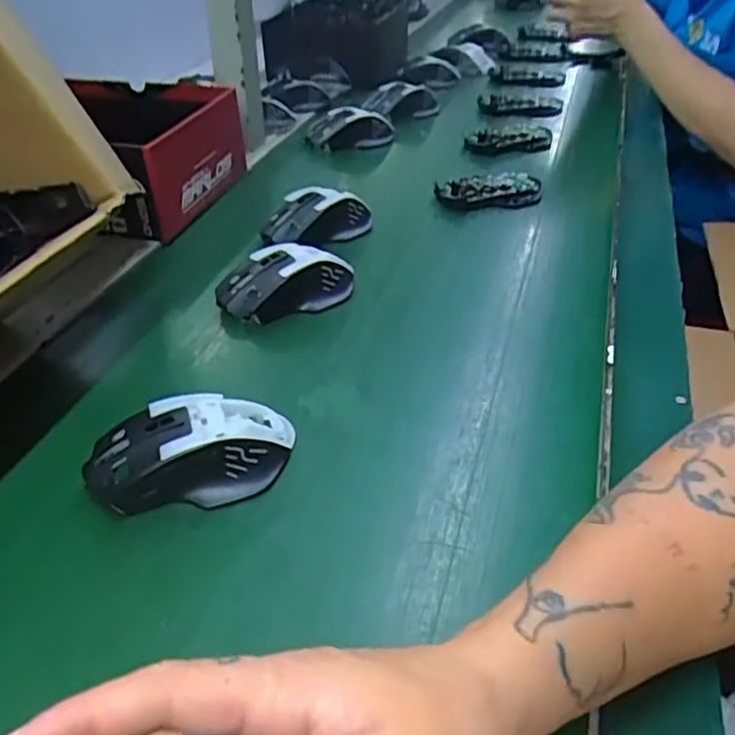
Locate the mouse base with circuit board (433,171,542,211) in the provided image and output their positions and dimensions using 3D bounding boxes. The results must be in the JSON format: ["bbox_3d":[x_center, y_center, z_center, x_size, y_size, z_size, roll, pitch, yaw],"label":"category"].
[{"bbox_3d":[0.124,-0.180,0.683,0.109,0.021,0.061,-6,39,-8],"label":"mouse base with circuit board"}]

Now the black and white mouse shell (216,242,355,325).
[{"bbox_3d":[-0.062,-0.070,0.528,0.113,0.039,0.069,-11,39,-14],"label":"black and white mouse shell"}]

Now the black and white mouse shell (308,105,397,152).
[{"bbox_3d":[-0.022,-0.289,0.815,0.108,0.043,0.062,-11,39,-14],"label":"black and white mouse shell"}]

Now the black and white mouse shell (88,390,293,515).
[{"bbox_3d":[-0.099,0.045,0.378,0.111,0.032,0.059,-9,39,-11],"label":"black and white mouse shell"}]

